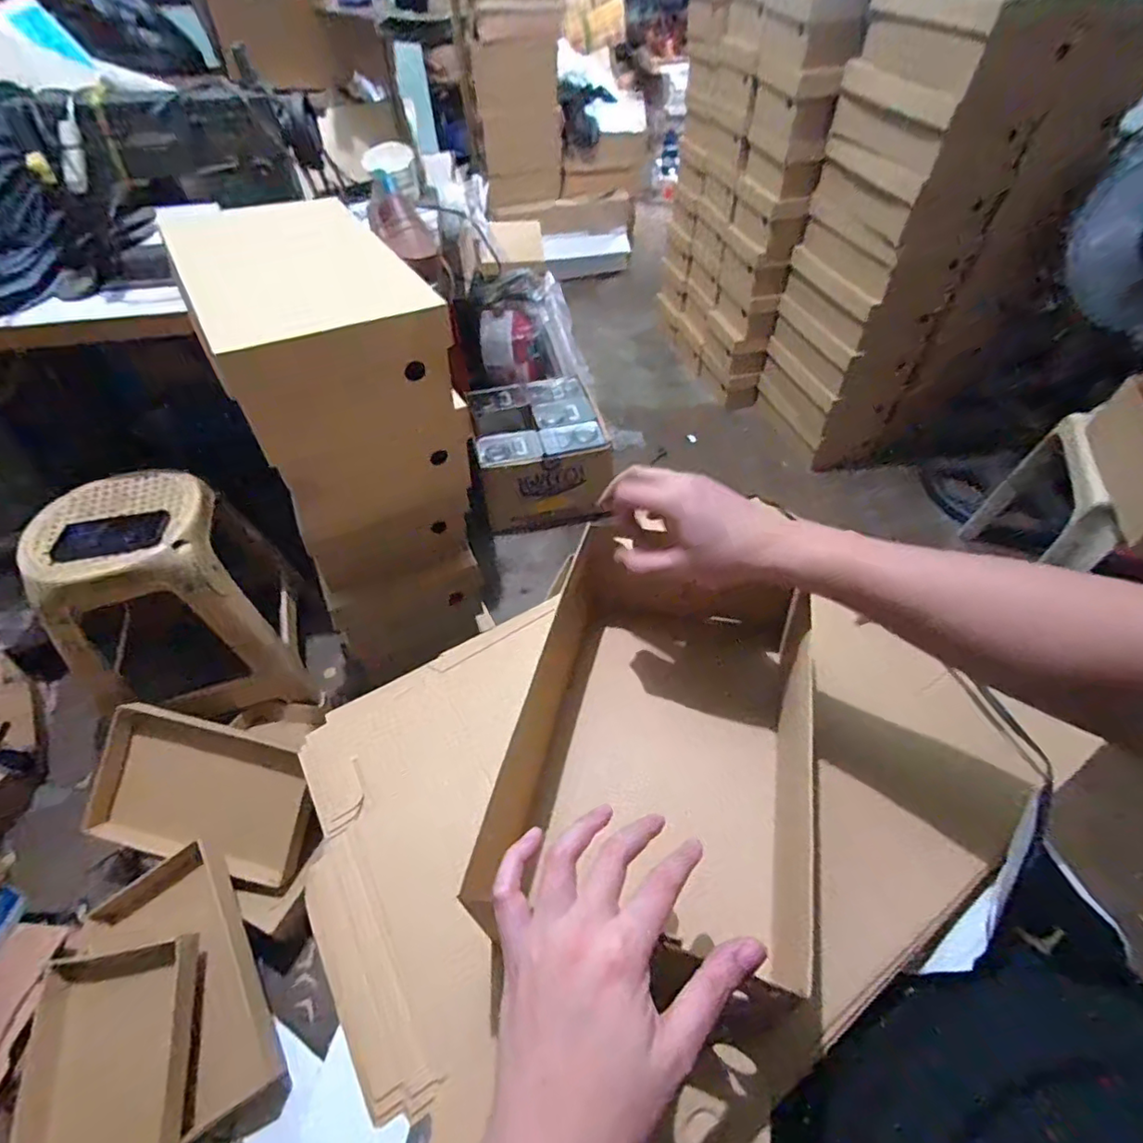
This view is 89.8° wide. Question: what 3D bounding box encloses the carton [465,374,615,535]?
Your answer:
[{"bbox_3d":[-0.081,-0.318,1.540,0.332,0.195,0.387,-10,50,-6],"label":"carton"}]

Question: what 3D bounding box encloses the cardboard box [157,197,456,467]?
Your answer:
[{"bbox_3d":[-0.284,-0.276,0.627,0.205,0.133,0.279,-24,53,-18],"label":"cardboard box"}]

